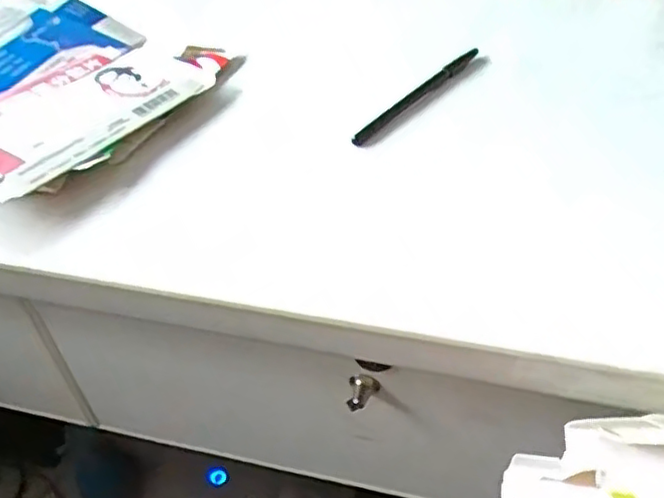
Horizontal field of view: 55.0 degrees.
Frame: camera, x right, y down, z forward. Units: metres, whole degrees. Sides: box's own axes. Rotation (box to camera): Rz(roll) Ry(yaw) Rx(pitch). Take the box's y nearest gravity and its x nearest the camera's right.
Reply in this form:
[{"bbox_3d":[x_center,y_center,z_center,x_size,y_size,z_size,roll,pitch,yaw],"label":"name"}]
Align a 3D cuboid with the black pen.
[{"bbox_3d":[0.066,-0.114,0.460,0.014,0.011,0.158,25,51,29],"label":"black pen"}]

